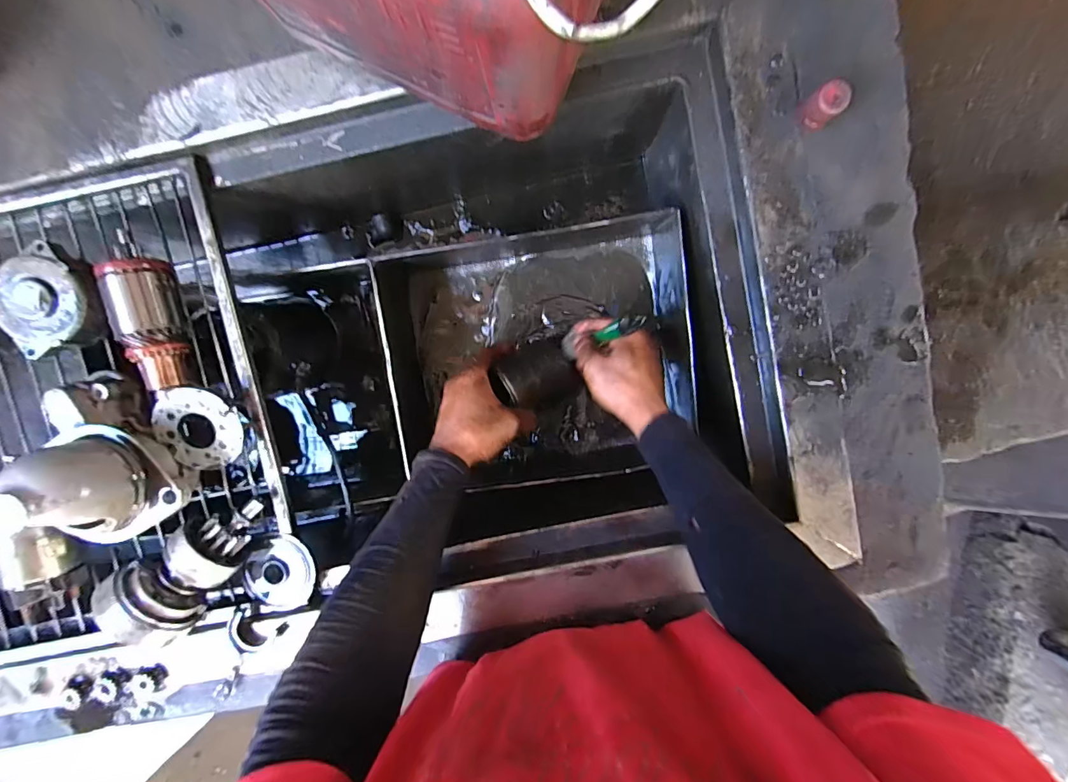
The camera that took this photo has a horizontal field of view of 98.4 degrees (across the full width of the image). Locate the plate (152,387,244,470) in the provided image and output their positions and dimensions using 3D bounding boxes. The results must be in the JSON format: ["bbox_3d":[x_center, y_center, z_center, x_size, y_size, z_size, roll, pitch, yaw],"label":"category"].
[{"bbox_3d":[-0.302,0.034,0.417,0.066,0.009,0.078,-9,110,-4],"label":"plate"}]

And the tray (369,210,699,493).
[{"bbox_3d":[0.008,-0.040,0.544,0.329,0.116,0.279,-6,97,3],"label":"tray"}]

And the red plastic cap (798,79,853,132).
[{"bbox_3d":[0.223,-0.219,0.355,0.024,0.032,0.022,0,97,2],"label":"red plastic cap"}]

